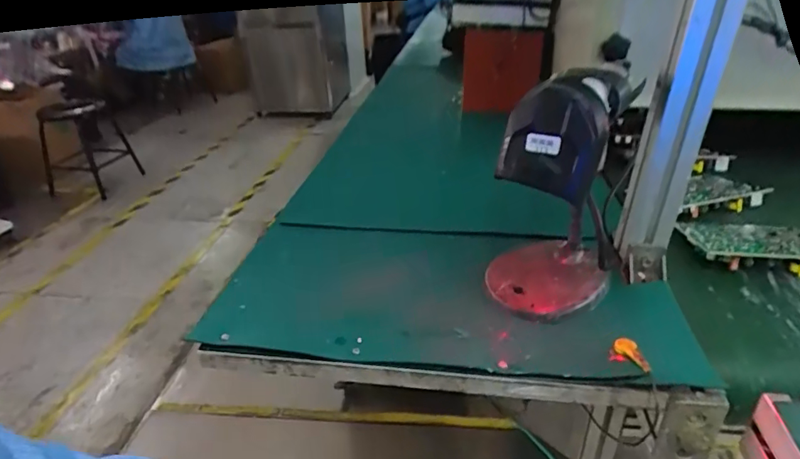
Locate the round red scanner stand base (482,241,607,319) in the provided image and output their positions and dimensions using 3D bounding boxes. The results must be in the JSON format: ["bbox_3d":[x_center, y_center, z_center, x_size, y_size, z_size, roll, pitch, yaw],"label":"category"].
[{"bbox_3d":[0.152,0.048,0.509,0.105,0.017,0.125,22,38,36],"label":"round red scanner stand base"}]

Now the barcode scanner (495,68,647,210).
[{"bbox_3d":[0.146,-0.093,0.415,0.075,0.071,0.152,19,37,33],"label":"barcode scanner"}]

